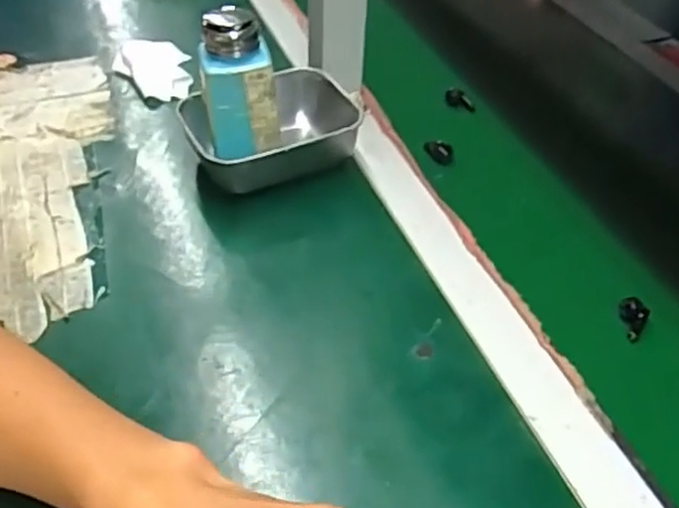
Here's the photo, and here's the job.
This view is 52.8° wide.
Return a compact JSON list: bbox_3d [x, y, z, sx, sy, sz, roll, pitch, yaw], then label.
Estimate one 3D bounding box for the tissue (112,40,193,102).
[{"bbox_3d":[-0.185,-0.183,0.682,0.069,0.018,0.102,-14,46,-16],"label":"tissue"}]

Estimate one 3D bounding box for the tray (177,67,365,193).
[{"bbox_3d":[-0.052,-0.100,0.573,0.149,0.052,0.113,-16,47,-17],"label":"tray"}]

